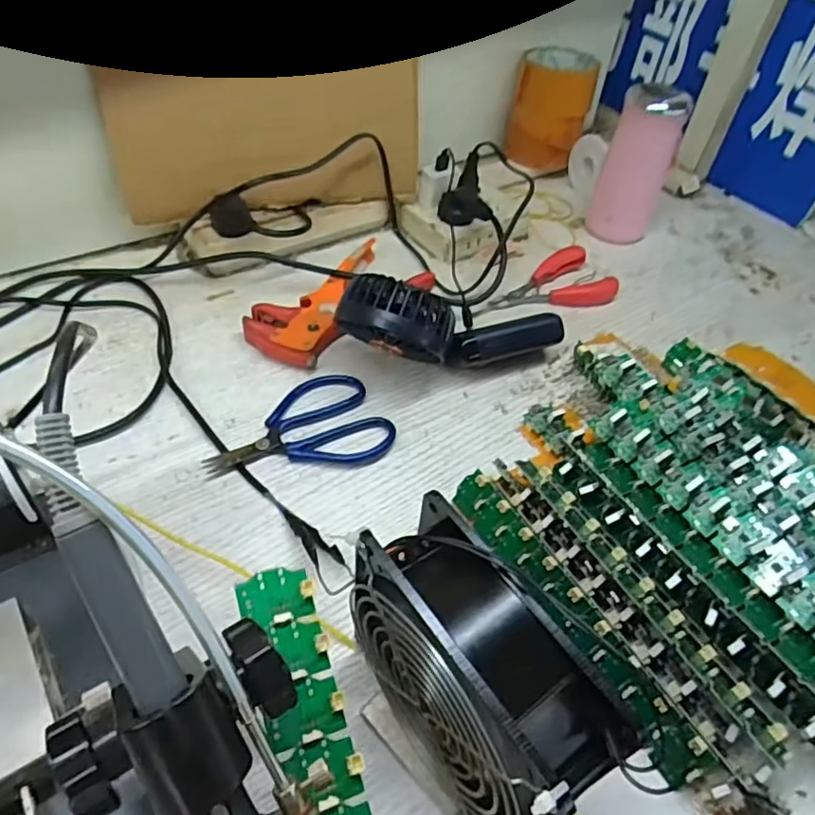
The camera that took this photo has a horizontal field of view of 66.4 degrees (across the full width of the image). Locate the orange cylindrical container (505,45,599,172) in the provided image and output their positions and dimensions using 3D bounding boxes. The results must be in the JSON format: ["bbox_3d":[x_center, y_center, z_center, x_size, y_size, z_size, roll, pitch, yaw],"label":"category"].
[{"bbox_3d":[0.162,-0.340,0.710,0.083,0.095,0.091,14,48,6],"label":"orange cylindrical container"}]

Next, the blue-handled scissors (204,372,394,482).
[{"bbox_3d":[-0.079,0.013,0.445,0.129,0.010,0.077,-9,50,-14],"label":"blue-handled scissors"}]

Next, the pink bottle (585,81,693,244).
[{"bbox_3d":[0.234,-0.247,0.633,0.064,0.135,0.072,21,49,12],"label":"pink bottle"}]

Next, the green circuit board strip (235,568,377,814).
[{"bbox_3d":[-0.026,0.148,0.220,0.031,0.007,0.185,-13,64,-17],"label":"green circuit board strip"}]

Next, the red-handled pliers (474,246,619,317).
[{"bbox_3d":[0.123,-0.116,0.584,0.134,0.016,0.072,-14,51,-18],"label":"red-handled pliers"}]

